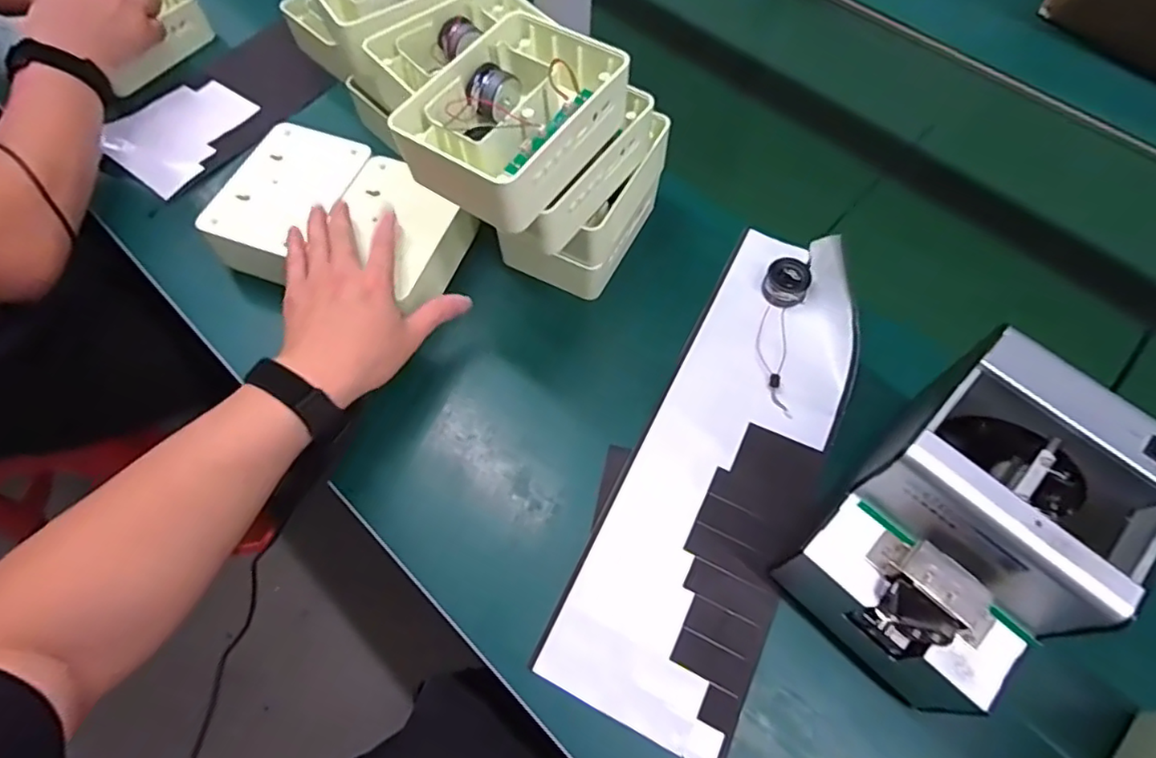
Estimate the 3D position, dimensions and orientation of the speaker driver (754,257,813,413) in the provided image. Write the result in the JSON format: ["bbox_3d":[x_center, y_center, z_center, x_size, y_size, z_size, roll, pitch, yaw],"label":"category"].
[{"bbox_3d":[0.175,-0.043,0.517,0.039,0.019,0.144,15,62,7],"label":"speaker driver"}]

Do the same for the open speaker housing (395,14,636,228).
[{"bbox_3d":[-0.045,-0.182,0.414,0.108,0.045,0.152,33,66,16],"label":"open speaker housing"}]

